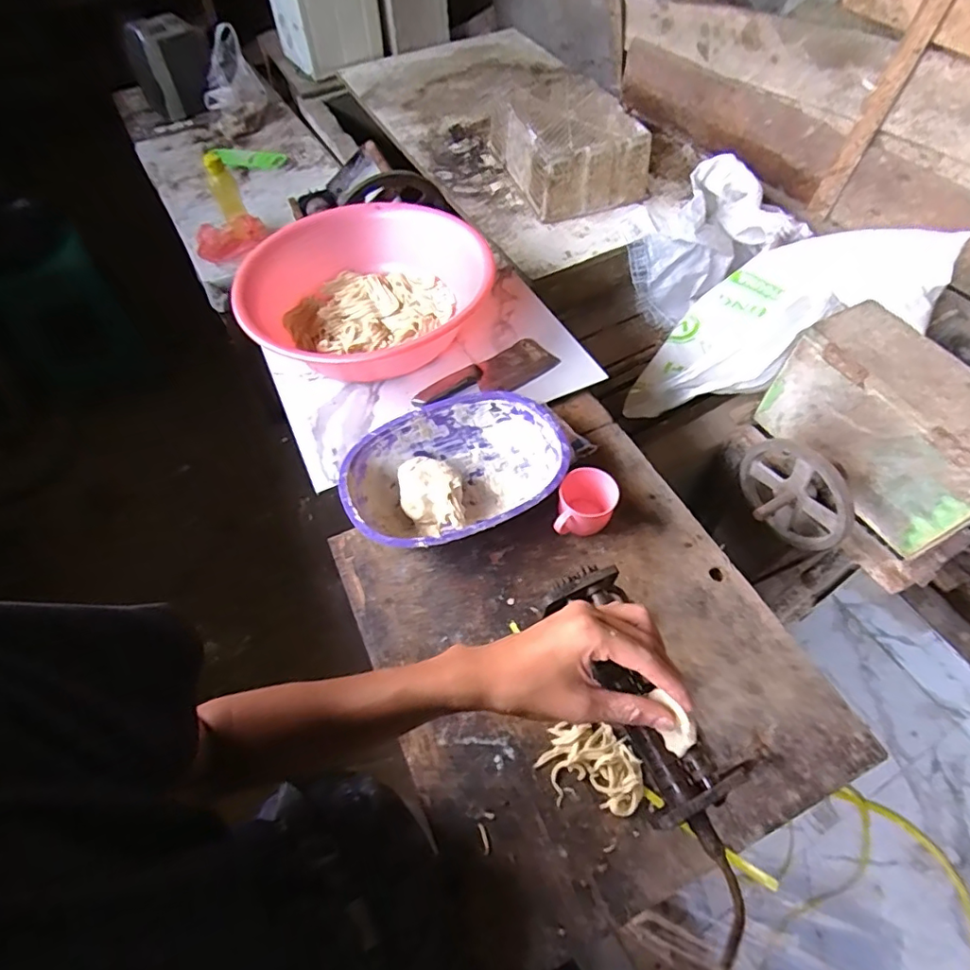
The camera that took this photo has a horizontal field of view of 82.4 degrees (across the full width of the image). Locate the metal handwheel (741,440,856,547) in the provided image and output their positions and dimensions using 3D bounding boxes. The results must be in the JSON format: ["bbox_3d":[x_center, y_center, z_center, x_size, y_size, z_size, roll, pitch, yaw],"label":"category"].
[{"bbox_3d":[0.497,0.028,0.926,0.097,0.178,0.196,-26,62,-17],"label":"metal handwheel"}]

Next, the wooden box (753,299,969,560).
[{"bbox_3d":[0.647,-0.091,0.893,0.139,0.228,0.355,-20,61,-14],"label":"wooden box"}]

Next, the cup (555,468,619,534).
[{"bbox_3d":[0.134,0.028,0.735,0.073,0.072,0.074,1,58,-1],"label":"cup"}]

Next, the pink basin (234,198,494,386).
[{"bbox_3d":[-0.210,-0.351,0.956,0.408,0.116,0.412,1,58,-1],"label":"pink basin"}]

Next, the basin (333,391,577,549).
[{"bbox_3d":[-0.040,-0.013,0.771,0.297,0.070,0.215,-25,57,-15],"label":"basin"}]

